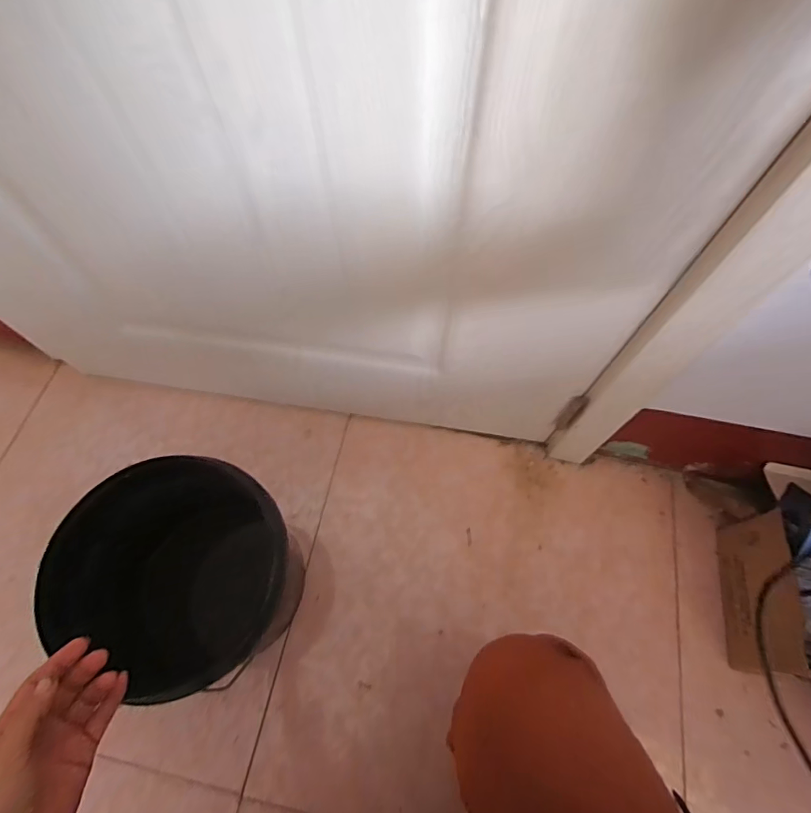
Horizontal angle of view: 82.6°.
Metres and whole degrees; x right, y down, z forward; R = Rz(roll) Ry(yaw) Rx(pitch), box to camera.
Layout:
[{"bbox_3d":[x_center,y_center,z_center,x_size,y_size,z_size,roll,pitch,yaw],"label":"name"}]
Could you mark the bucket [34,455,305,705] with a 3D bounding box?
[{"bbox_3d":[-0.273,0.225,0.630,0.259,0.253,0.243,0,66,0],"label":"bucket"}]

